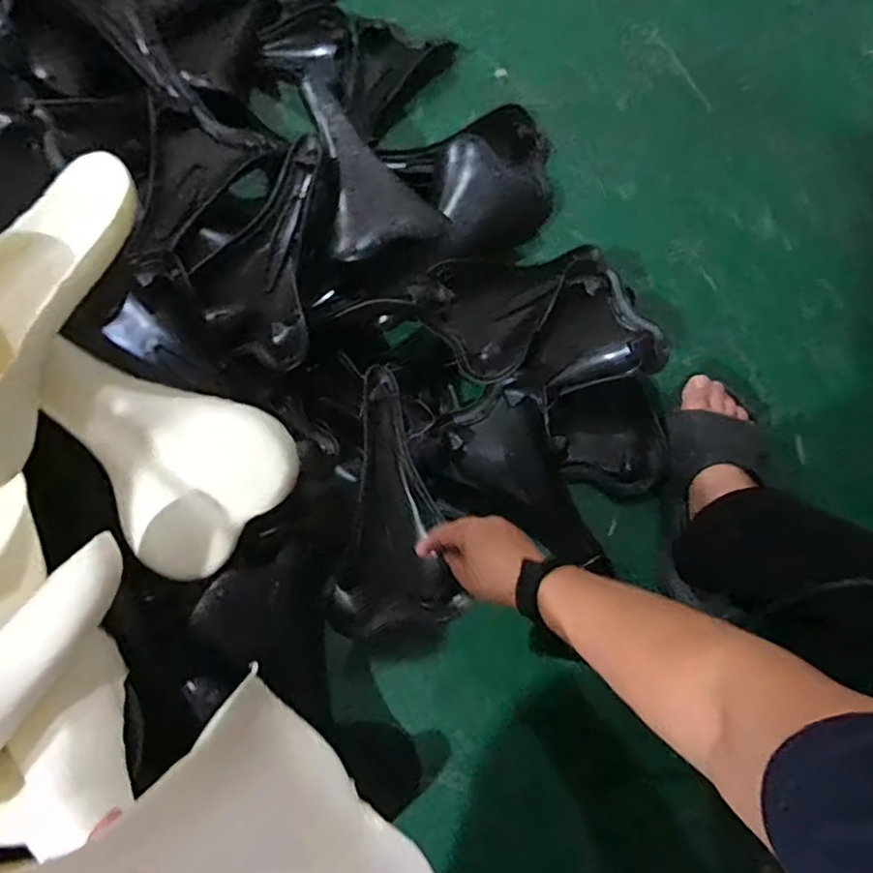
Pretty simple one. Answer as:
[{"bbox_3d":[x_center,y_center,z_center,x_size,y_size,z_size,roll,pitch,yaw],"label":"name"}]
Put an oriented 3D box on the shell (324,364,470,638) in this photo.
[{"bbox_3d":[-0.043,0.060,0.627,0.116,0.039,0.248,-4,78,-3],"label":"shell"}]

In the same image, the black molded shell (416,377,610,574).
[{"bbox_3d":[0.086,0.065,0.700,0.156,0.061,0.226,-28,76,-10],"label":"black molded shell"}]

